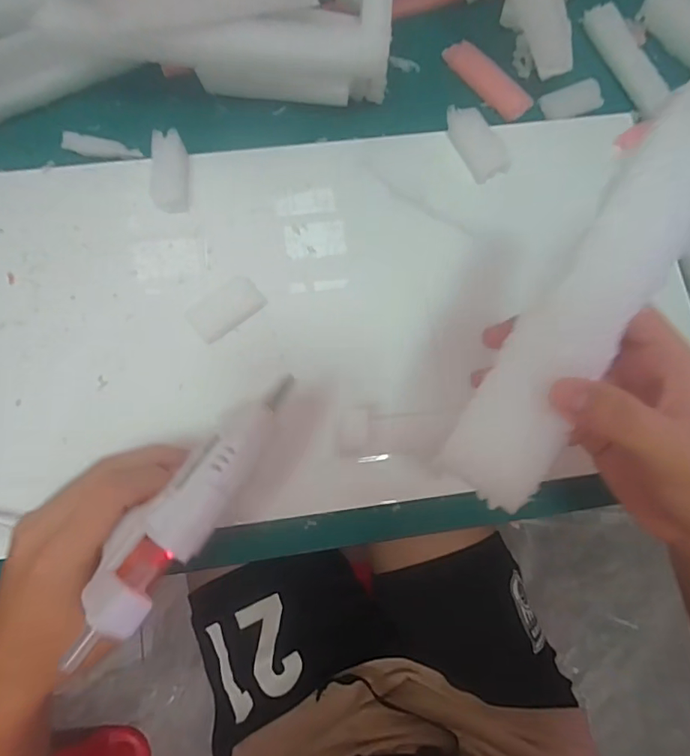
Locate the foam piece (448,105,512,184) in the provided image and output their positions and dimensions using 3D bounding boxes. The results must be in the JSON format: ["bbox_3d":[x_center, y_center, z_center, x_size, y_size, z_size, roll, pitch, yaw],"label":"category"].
[{"bbox_3d":[0.108,-0.195,0.410,0.027,0.019,0.066,-36,91,-9],"label":"foam piece"}]

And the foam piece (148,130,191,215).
[{"bbox_3d":[-0.139,-0.164,0.395,0.025,0.019,0.060,2,101,0],"label":"foam piece"}]

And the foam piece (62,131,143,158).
[{"bbox_3d":[-0.199,-0.190,0.411,0.065,0.010,0.017,9,77,0],"label":"foam piece"}]

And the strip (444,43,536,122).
[{"bbox_3d":[0.128,-0.267,0.444,0.027,0.009,0.091,-38,81,-10],"label":"strip"}]

